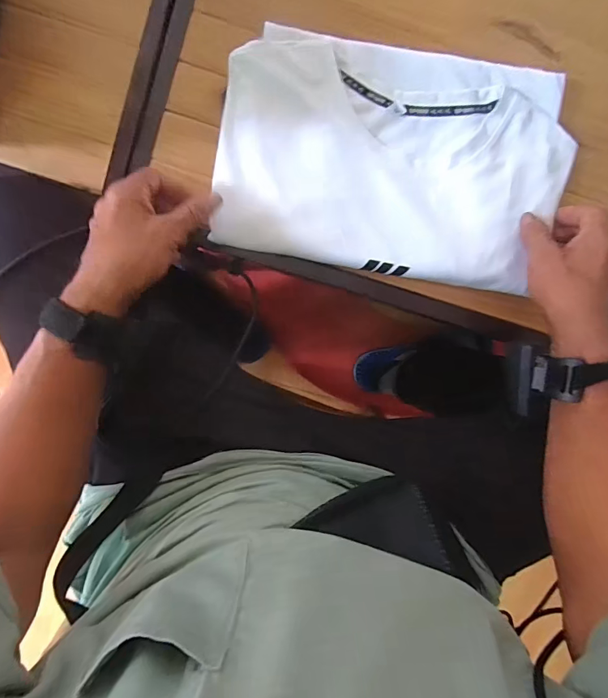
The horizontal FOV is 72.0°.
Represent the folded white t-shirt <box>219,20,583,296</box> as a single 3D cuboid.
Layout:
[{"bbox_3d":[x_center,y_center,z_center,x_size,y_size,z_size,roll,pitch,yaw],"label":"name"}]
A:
[{"bbox_3d":[0.089,-0.187,0.414,0.335,0.023,0.212,10,92,-4],"label":"folded white t-shirt"}]

